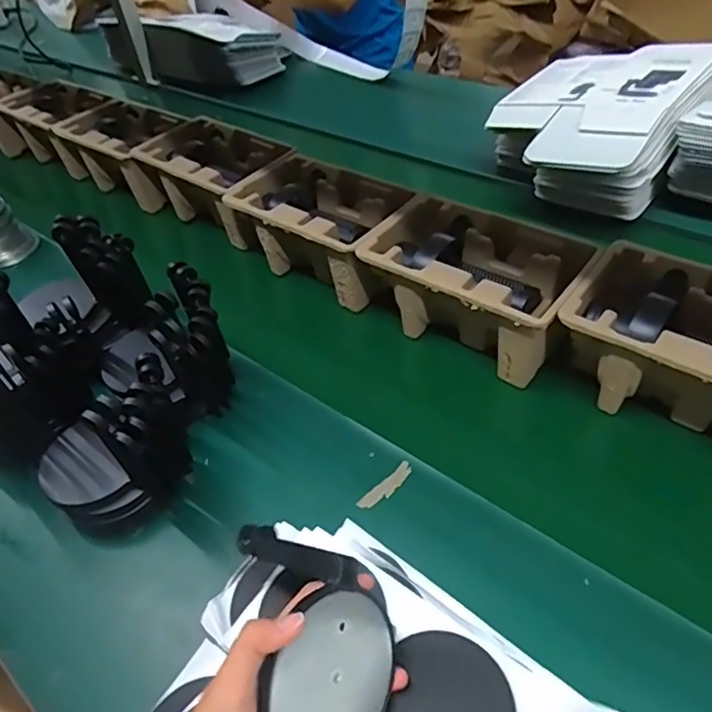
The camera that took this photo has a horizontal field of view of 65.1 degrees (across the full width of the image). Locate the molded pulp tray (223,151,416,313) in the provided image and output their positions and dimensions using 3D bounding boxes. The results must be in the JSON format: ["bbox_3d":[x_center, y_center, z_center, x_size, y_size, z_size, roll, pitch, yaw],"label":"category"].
[{"bbox_3d":[-0.050,-0.170,0.737,0.235,0.108,0.144,33,52,28],"label":"molded pulp tray"}]

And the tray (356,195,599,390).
[{"bbox_3d":[0.125,-0.080,0.628,0.230,0.108,0.145,31,51,26],"label":"tray"}]

